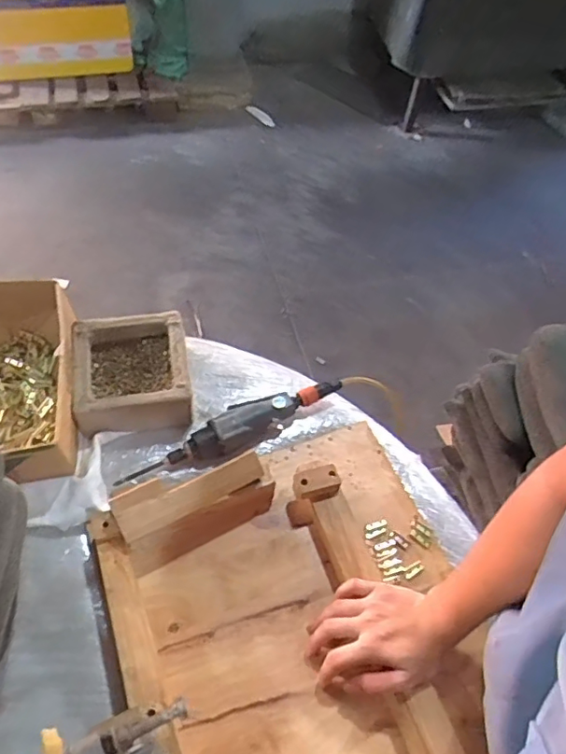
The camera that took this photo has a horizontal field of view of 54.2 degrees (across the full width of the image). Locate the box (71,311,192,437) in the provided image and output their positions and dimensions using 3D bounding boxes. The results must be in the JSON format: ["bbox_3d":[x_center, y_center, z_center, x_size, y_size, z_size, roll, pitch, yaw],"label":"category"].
[{"bbox_3d":[-0.224,-0.003,0.839,0.164,0.079,0.177,-6,56,-10],"label":"box"}]

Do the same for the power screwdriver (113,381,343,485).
[{"bbox_3d":[-0.071,0.074,0.824,0.343,0.042,0.061,-28,62,-22],"label":"power screwdriver"}]

